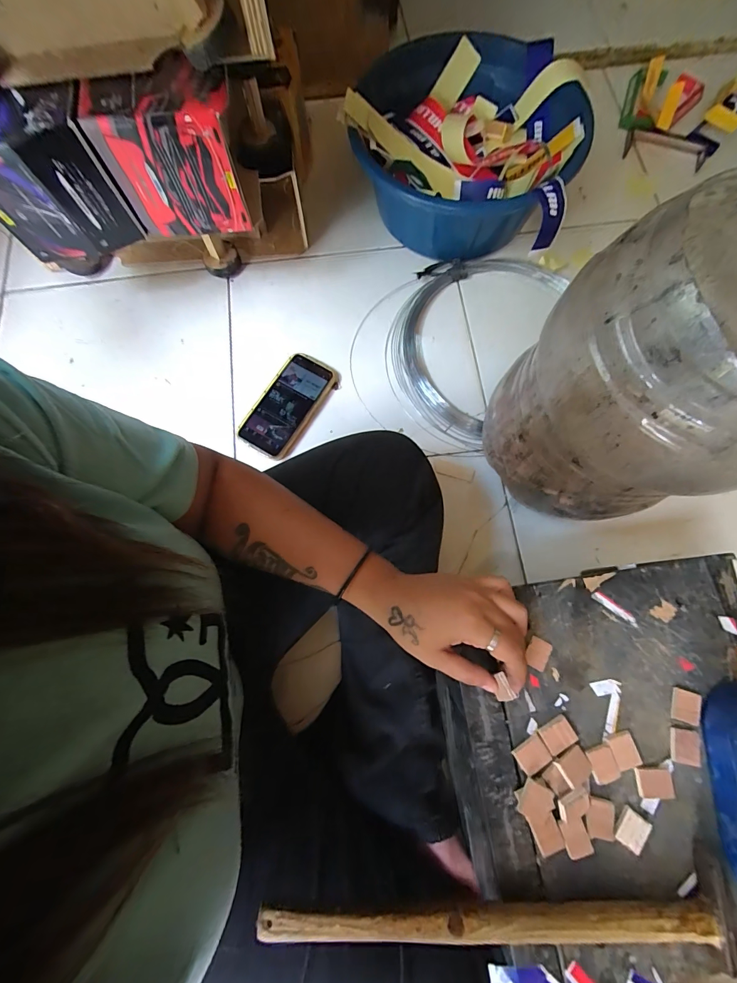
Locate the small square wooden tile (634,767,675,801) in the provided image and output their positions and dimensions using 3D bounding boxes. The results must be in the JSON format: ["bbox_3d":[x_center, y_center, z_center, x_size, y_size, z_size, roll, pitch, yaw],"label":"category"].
[{"bbox_3d":[0.222,0.227,0.289,0.028,0.004,0.022,3,76,2],"label":"small square wooden tile"}]

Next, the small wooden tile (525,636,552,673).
[{"bbox_3d":[0.144,0.138,0.317,0.017,0.004,0.024,26,78,7],"label":"small wooden tile"}]

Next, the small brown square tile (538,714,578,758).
[{"bbox_3d":[0.151,0.194,0.298,0.026,0.005,0.020,-29,77,-6],"label":"small brown square tile"}]

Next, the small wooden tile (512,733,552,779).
[{"bbox_3d":[0.129,0.208,0.295,0.026,0.004,0.021,-33,78,-7],"label":"small wooden tile"}]

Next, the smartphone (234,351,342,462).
[{"bbox_3d":[-0.124,-0.135,0.584,0.088,0.013,0.173,32,78,5],"label":"smartphone"}]

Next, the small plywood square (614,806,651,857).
[{"bbox_3d":[0.200,0.257,0.282,0.021,0.004,0.024,36,79,9],"label":"small plywood square"}]

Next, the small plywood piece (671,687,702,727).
[{"bbox_3d":[0.259,0.176,0.306,0.021,0.007,0.025,21,77,6],"label":"small plywood piece"}]

